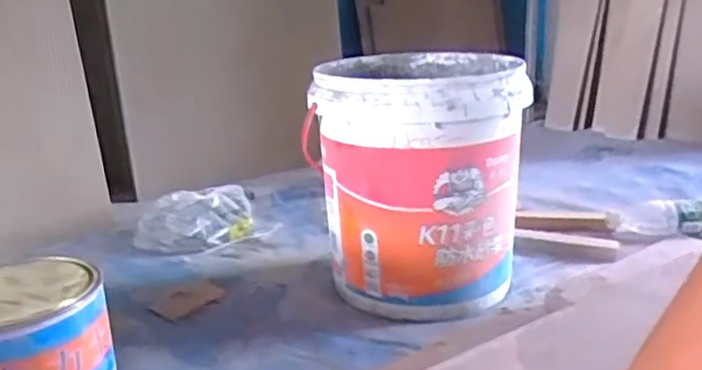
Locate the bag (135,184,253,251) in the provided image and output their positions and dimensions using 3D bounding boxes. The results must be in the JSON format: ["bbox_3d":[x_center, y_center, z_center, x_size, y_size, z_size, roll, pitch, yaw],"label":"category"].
[{"bbox_3d":[-0.294,0.068,1.304,0.222,0.079,0.143,-10,19,-19],"label":"bag"}]

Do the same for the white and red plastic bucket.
[{"bbox_3d":[0.102,-0.017,1.071,0.301,0.336,0.325,-2,18,5],"label":"white and red plastic bucket"}]

